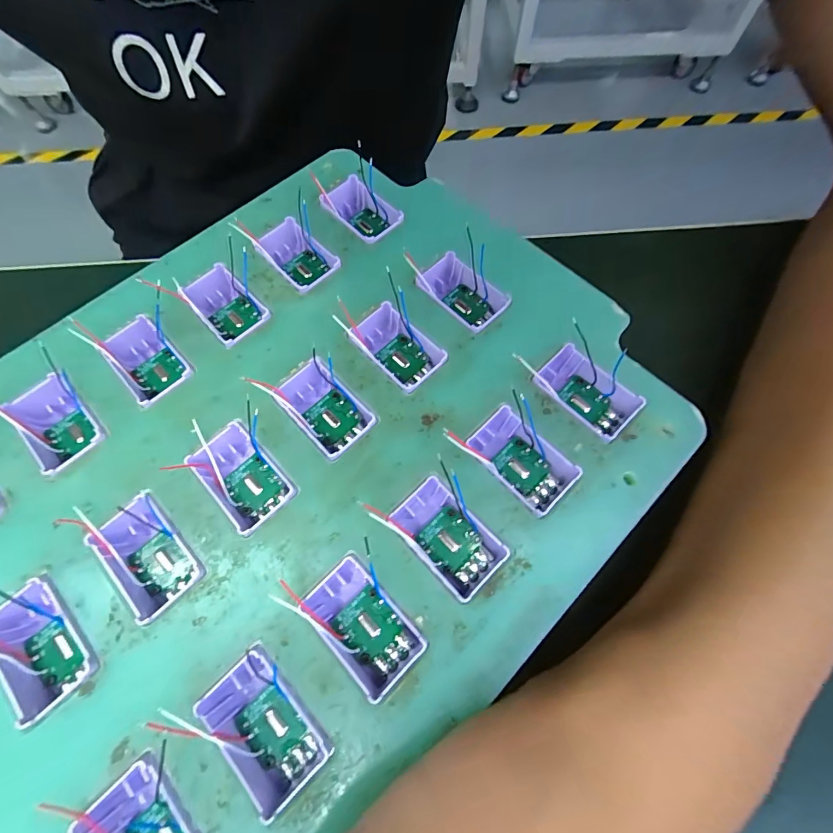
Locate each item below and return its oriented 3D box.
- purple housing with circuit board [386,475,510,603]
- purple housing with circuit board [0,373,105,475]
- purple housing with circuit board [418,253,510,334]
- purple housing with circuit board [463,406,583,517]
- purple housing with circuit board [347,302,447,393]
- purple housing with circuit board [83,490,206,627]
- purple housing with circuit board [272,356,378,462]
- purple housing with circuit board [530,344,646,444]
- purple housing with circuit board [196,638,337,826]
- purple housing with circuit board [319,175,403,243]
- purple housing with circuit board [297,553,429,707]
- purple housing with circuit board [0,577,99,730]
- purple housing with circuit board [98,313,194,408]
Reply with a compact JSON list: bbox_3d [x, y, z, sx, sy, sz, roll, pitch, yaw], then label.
[{"bbox_3d":[0.009,0.035,0.114,0.018,0.012,0.030,-40,73,-14],"label":"purple housing with circuit board"},{"bbox_3d":[-0.117,0.003,0.129,0.037,0.012,0.018,41,74,15],"label":"purple housing with circuit board"},{"bbox_3d":[0.015,-0.044,0.145,0.018,0.015,0.035,-41,73,-15],"label":"purple housing with circuit board"},{"bbox_3d":[0.032,0.015,0.123,0.018,0.015,0.032,-38,73,-14],"label":"purple housing with circuit board"},{"bbox_3d":[-0.007,-0.023,0.137,0.019,0.012,0.033,-43,74,-15],"label":"purple housing with circuit board"},{"bbox_3d":[-0.076,0.040,0.113,0.020,0.010,0.033,-41,73,-15],"label":"purple housing with circuit board"},{"bbox_3d":[-0.030,-0.002,0.130,0.020,0.011,0.033,-41,73,-15],"label":"purple housing with circuit board"},{"bbox_3d":[0.054,-0.007,0.128,0.019,0.015,0.030,-40,73,-14],"label":"purple housing with circuit board"},{"bbox_3d":[-0.037,0.077,0.098,0.031,0.010,0.021,41,74,15],"label":"purple housing with circuit board"},{"bbox_3d":[-0.022,-0.081,0.159,0.020,0.011,0.033,-41,73,-15],"label":"purple housing with circuit board"},{"bbox_3d":[-0.015,0.056,0.106,0.019,0.010,0.031,-40,73,-14],"label":"purple housing with circuit board"},{"bbox_3d":[-0.100,0.062,0.107,0.021,0.014,0.032,-42,73,-15],"label":"purple housing with circuit board"},{"bbox_3d":[-0.093,-0.018,0.137,0.019,0.013,0.031,-41,73,-15],"label":"purple housing with circuit board"}]

